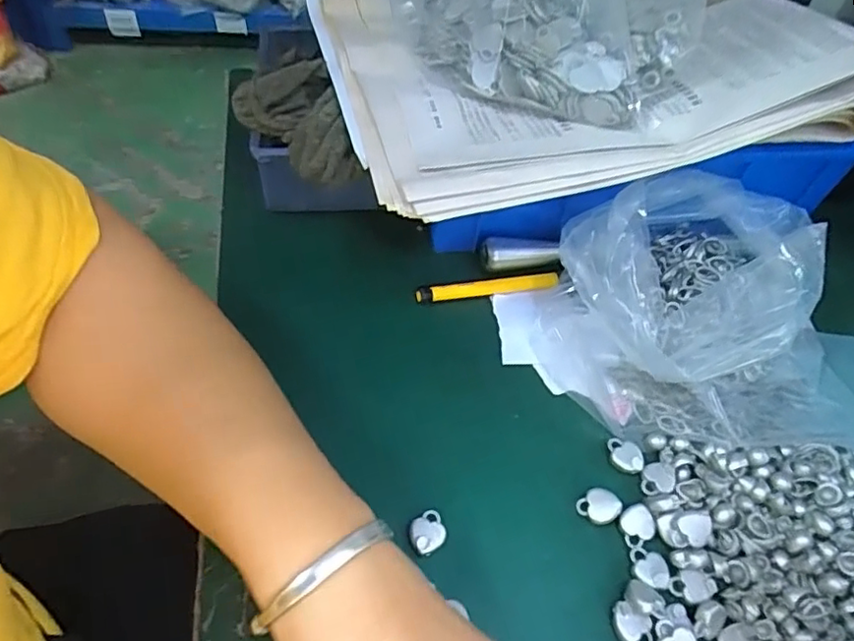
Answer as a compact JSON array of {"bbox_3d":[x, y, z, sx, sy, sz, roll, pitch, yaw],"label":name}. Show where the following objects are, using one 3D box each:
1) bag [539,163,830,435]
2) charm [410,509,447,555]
[{"bbox_3d":[0.152,-0.012,0.335,0.164,0.075,0.124,-11,55,-13],"label":"bag"},{"bbox_3d":[0.000,0.099,0.281,0.017,0.006,0.018,2,53,-3],"label":"charm"}]

